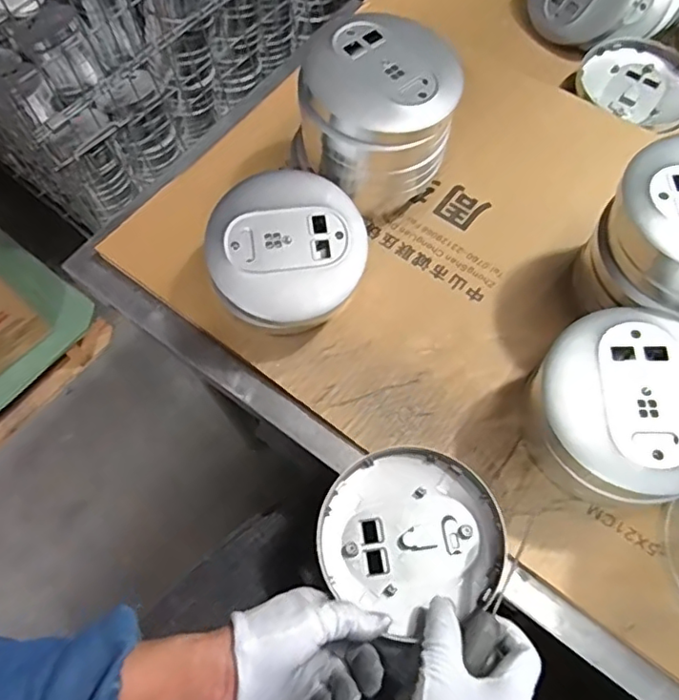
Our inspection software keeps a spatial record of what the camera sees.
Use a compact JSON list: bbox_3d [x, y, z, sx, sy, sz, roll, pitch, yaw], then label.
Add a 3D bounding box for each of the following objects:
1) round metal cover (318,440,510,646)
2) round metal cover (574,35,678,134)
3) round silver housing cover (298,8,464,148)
[{"bbox_3d":[0.055,0.137,0.427,0.128,0.013,0.125,-1,66,2],"label":"round metal cover"},{"bbox_3d":[0.351,-0.315,0.668,0.132,0.017,0.132,-1,66,2],"label":"round metal cover"},{"bbox_3d":[0.038,-0.230,0.486,0.130,0.043,0.112,26,70,13],"label":"round silver housing cover"}]

